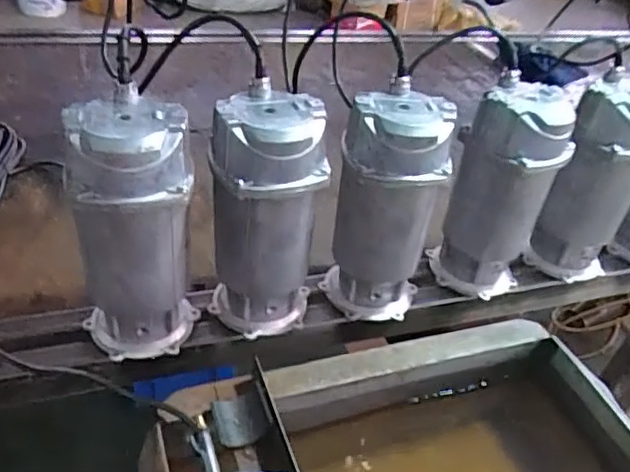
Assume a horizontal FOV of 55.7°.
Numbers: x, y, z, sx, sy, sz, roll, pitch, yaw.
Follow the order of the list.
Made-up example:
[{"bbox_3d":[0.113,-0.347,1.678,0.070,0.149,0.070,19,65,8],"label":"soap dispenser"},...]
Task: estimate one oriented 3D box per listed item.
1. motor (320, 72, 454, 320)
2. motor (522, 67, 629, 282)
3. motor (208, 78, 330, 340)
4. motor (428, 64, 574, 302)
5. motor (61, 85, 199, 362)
[{"bbox_3d":[0.089,-0.030,0.772,0.132,0.288,0.115,20,40,15],"label":"motor"},{"bbox_3d":[0.420,-0.075,0.890,0.126,0.286,0.112,20,40,15],"label":"motor"},{"bbox_3d":[-0.060,-0.017,0.729,0.132,0.290,0.107,5,38,-5],"label":"motor"},{"bbox_3d":[0.252,-0.050,0.833,0.127,0.300,0.129,20,40,15],"label":"motor"},{"bbox_3d":[-0.205,0.002,0.676,0.132,0.290,0.106,-8,41,-20],"label":"motor"}]

